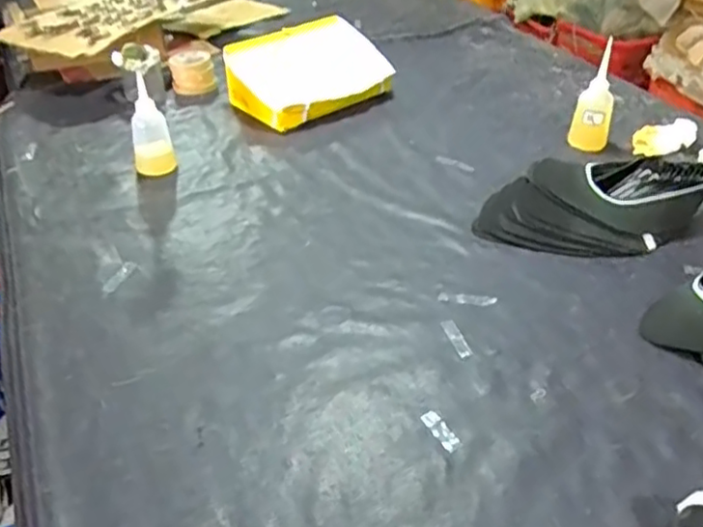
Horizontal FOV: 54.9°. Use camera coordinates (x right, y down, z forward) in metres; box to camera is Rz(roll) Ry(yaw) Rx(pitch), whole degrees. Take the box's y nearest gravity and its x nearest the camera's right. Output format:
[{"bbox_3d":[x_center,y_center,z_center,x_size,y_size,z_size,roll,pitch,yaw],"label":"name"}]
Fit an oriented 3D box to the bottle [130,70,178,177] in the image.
[{"bbox_3d":[-0.338,-0.228,1.132,0.068,0.151,0.076,-11,36,-16],"label":"bottle"}]

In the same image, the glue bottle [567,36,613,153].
[{"bbox_3d":[0.417,-0.279,1.156,0.061,0.181,0.047,-9,38,-11],"label":"glue bottle"}]

